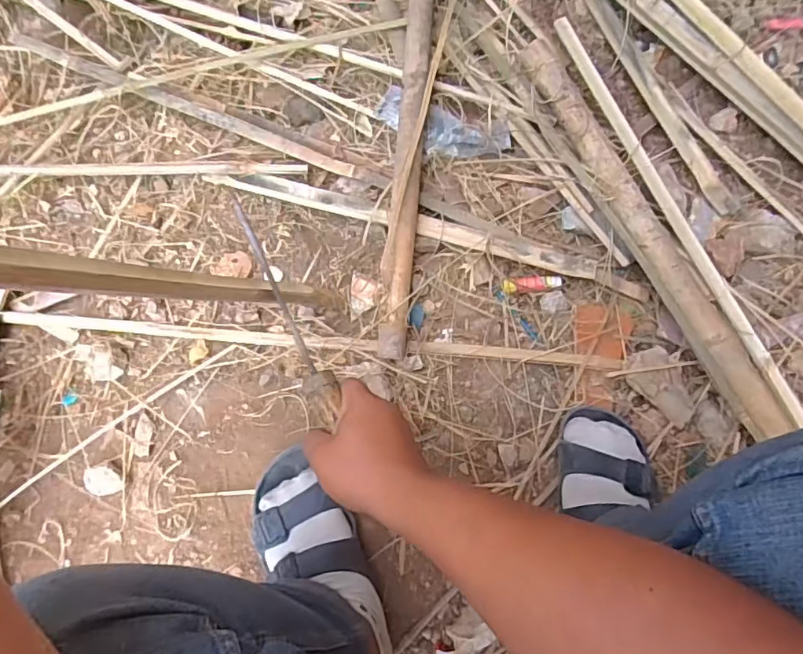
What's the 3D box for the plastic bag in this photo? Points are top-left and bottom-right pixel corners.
[{"bbox_3d":[0.053,-0.263,0.707,0.187,0.029,0.082,16,77,5],"label":"plastic bag"}]

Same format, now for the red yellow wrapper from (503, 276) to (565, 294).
[{"bbox_3d":[0.172,-0.056,0.690,0.075,0.018,0.020,-4,76,0],"label":"red yellow wrapper"}]

